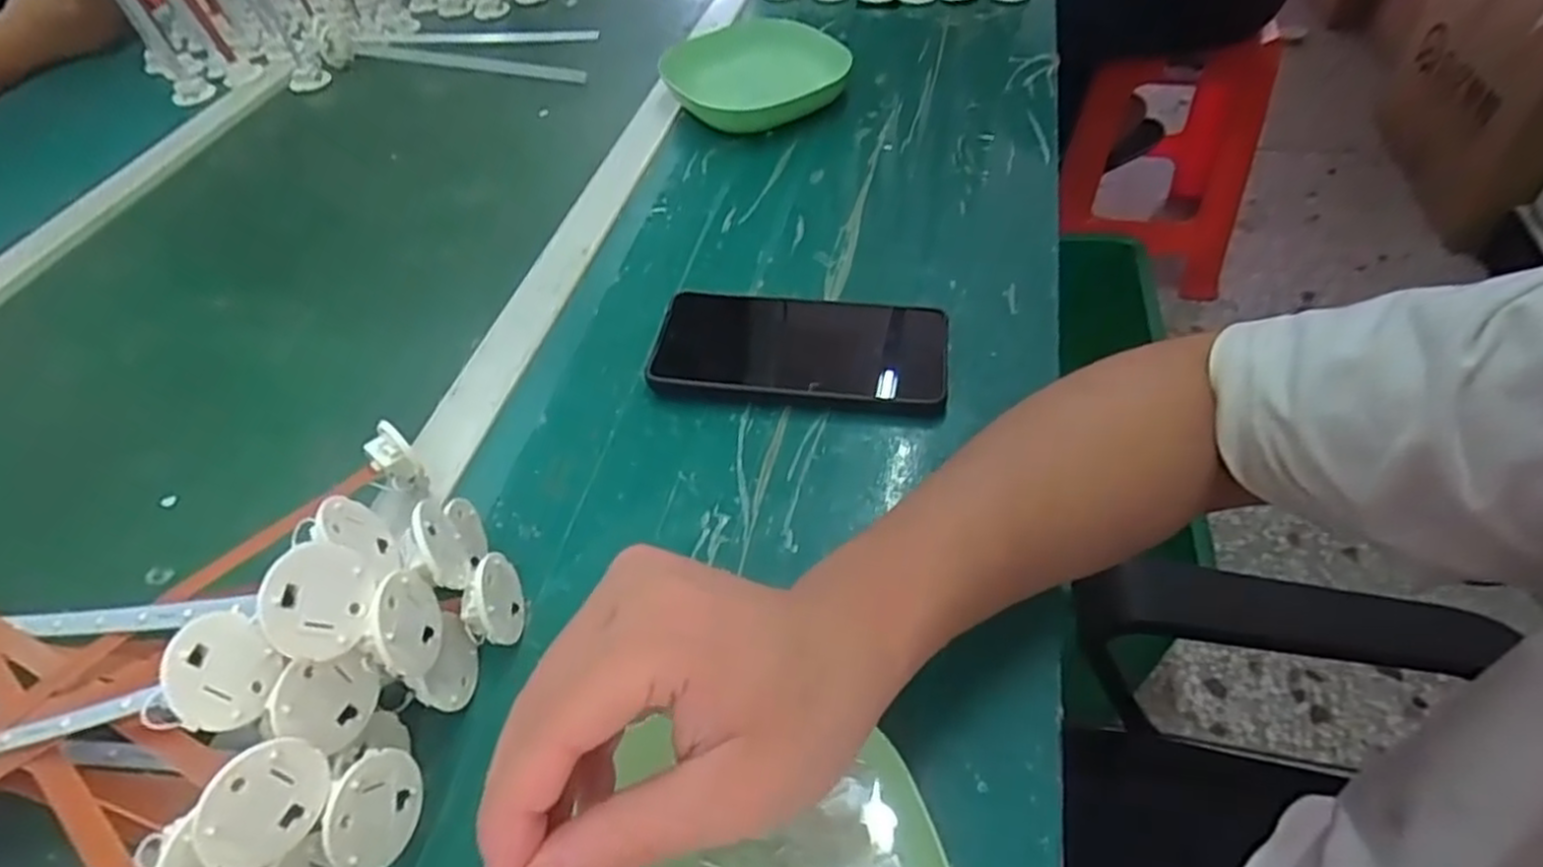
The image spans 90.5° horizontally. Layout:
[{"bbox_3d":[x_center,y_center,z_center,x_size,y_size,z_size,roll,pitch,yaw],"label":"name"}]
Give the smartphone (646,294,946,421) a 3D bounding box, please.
[{"bbox_3d":[0.017,-0.047,0.434,0.161,0.016,0.080,6,47,6],"label":"smartphone"}]

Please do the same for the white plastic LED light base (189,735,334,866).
[{"bbox_3d":[-0.160,0.116,0.241,0.004,0.037,0.038,4,50,32],"label":"white plastic LED light base"}]

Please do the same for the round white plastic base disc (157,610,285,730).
[{"bbox_3d":[-0.187,0.081,0.259,0.004,0.036,0.033,-17,23,30],"label":"round white plastic base disc"}]

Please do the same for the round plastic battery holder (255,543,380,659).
[{"bbox_3d":[-0.153,0.055,0.261,0.004,0.037,0.041,-9,48,29],"label":"round plastic battery holder"}]

